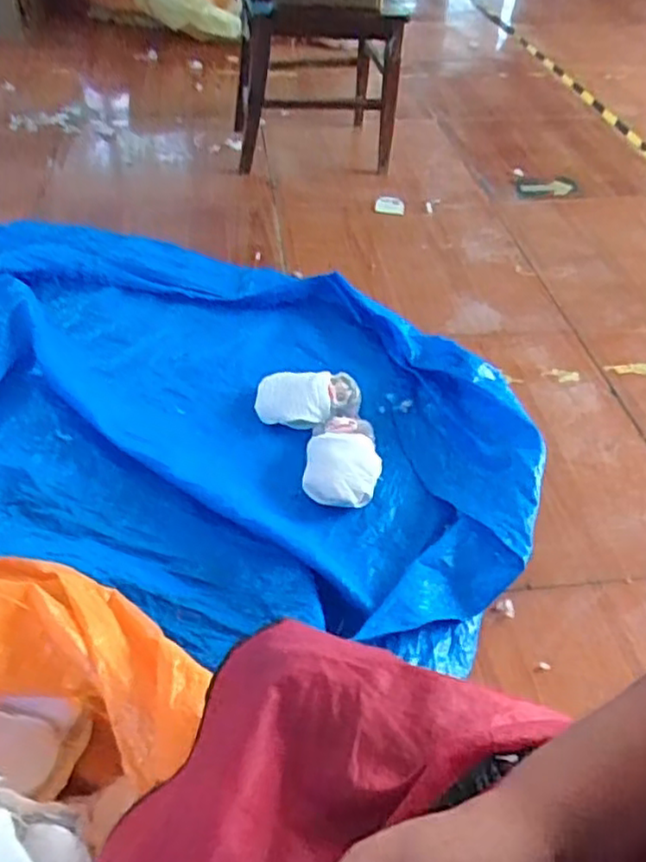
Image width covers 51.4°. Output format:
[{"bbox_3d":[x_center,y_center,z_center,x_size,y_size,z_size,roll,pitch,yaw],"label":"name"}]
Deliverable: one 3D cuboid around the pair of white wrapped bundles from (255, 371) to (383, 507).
[{"bbox_3d":[-0.005,-0.002,1.121,0.176,0.052,0.302,-7,48,-13],"label":"pair of white wrapped bundles"}]

